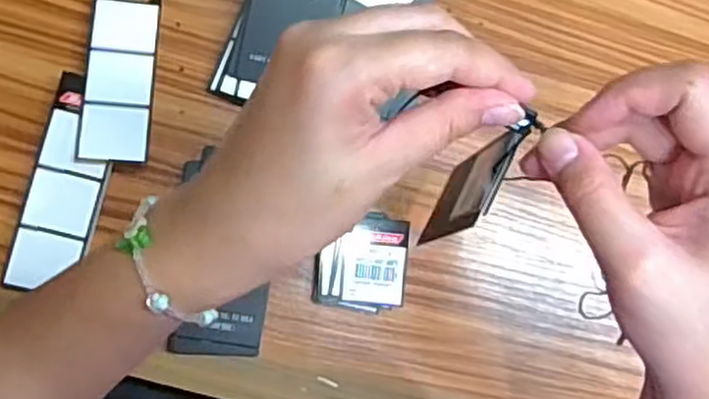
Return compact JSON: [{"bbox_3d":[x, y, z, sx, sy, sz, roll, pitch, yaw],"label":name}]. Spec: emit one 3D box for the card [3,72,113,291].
[{"bbox_3d":[-0.155,-0.008,0.396,0.038,0.006,0.115,13,87,-8],"label":"card"}]

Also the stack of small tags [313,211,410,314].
[{"bbox_3d":[0.004,0.036,0.428,0.051,0.019,0.055,6,85,-8],"label":"stack of small tags"}]

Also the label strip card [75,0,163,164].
[{"bbox_3d":[-0.130,-0.078,0.411,0.037,0.006,0.117,4,72,-13],"label":"label strip card"}]

